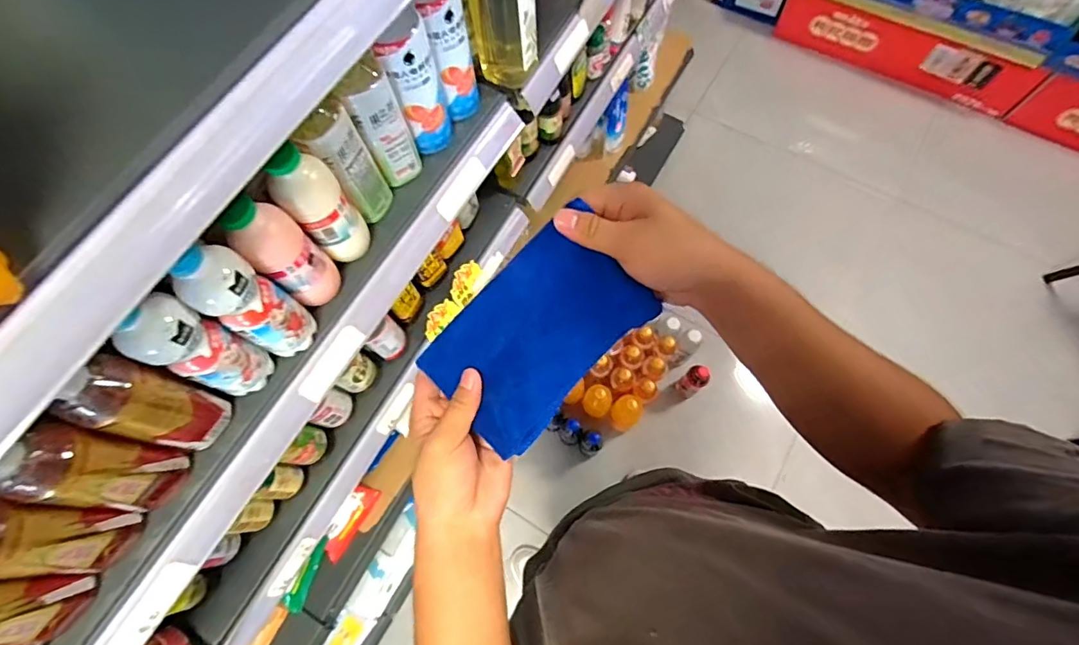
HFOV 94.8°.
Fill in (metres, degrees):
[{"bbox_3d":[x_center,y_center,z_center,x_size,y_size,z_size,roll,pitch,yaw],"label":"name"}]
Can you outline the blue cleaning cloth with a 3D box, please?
[{"bbox_3d":[-0.002,0.010,0.389,0.165,0.027,0.107,-44,87,7],"label":"blue cleaning cloth"}]

